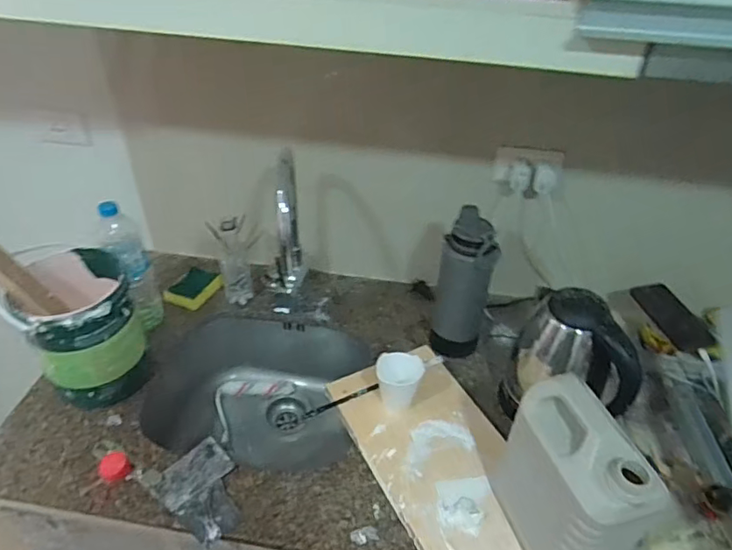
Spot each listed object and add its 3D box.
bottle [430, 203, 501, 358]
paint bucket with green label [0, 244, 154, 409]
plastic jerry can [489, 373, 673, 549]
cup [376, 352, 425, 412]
[{"bbox_3d":[0.173,0.035,0.983,0.097,0.303,0.087,9,41,8],"label":"bottle"},{"bbox_3d":[-0.478,0.099,0.923,0.184,0.213,0.177,2,40,-1],"label":"paint bucket with green label"},{"bbox_3d":[0.259,0.263,0.699,0.103,0.247,0.189,-12,42,-17],"label":"plastic jerry can"},{"bbox_3d":[0.054,0.174,0.901,0.075,0.063,0.072,2,40,-1],"label":"cup"}]

